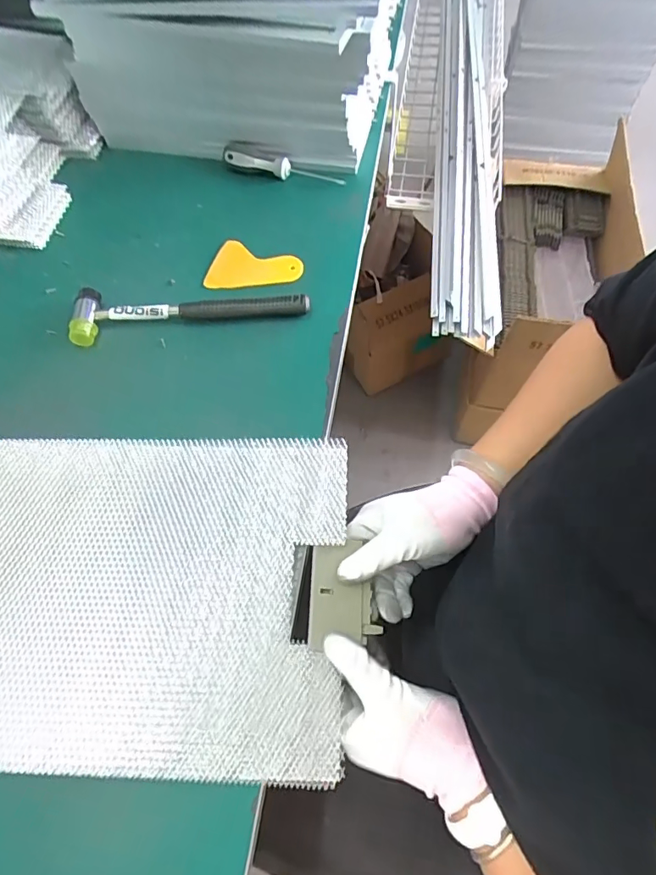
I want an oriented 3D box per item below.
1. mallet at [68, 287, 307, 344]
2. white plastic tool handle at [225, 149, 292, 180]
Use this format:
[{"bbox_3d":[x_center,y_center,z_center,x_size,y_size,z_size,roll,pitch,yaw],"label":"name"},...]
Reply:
[{"bbox_3d":[-0.141,-0.129,0.507,0.240,0.025,0.053,-3,64,1],"label":"mallet"},{"bbox_3d":[-0.088,-0.335,0.597,0.085,0.022,0.015,13,65,9],"label":"white plastic tool handle"}]

